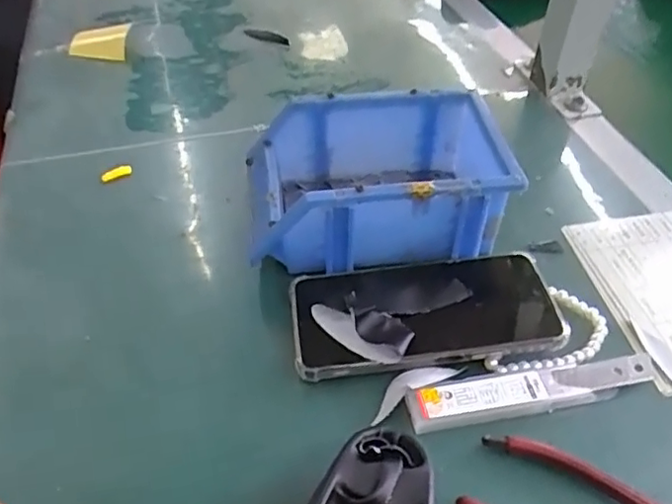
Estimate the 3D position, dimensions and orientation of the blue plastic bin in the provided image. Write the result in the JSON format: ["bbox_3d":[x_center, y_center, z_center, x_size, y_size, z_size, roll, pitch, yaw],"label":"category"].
[{"bbox_3d":[0.031,-0.050,0.437,0.178,0.079,0.123,-3,45,-3],"label":"blue plastic bin"}]

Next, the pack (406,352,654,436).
[{"bbox_3d":[0.117,0.081,0.355,0.153,0.013,0.027,-10,46,-9],"label":"pack"}]

